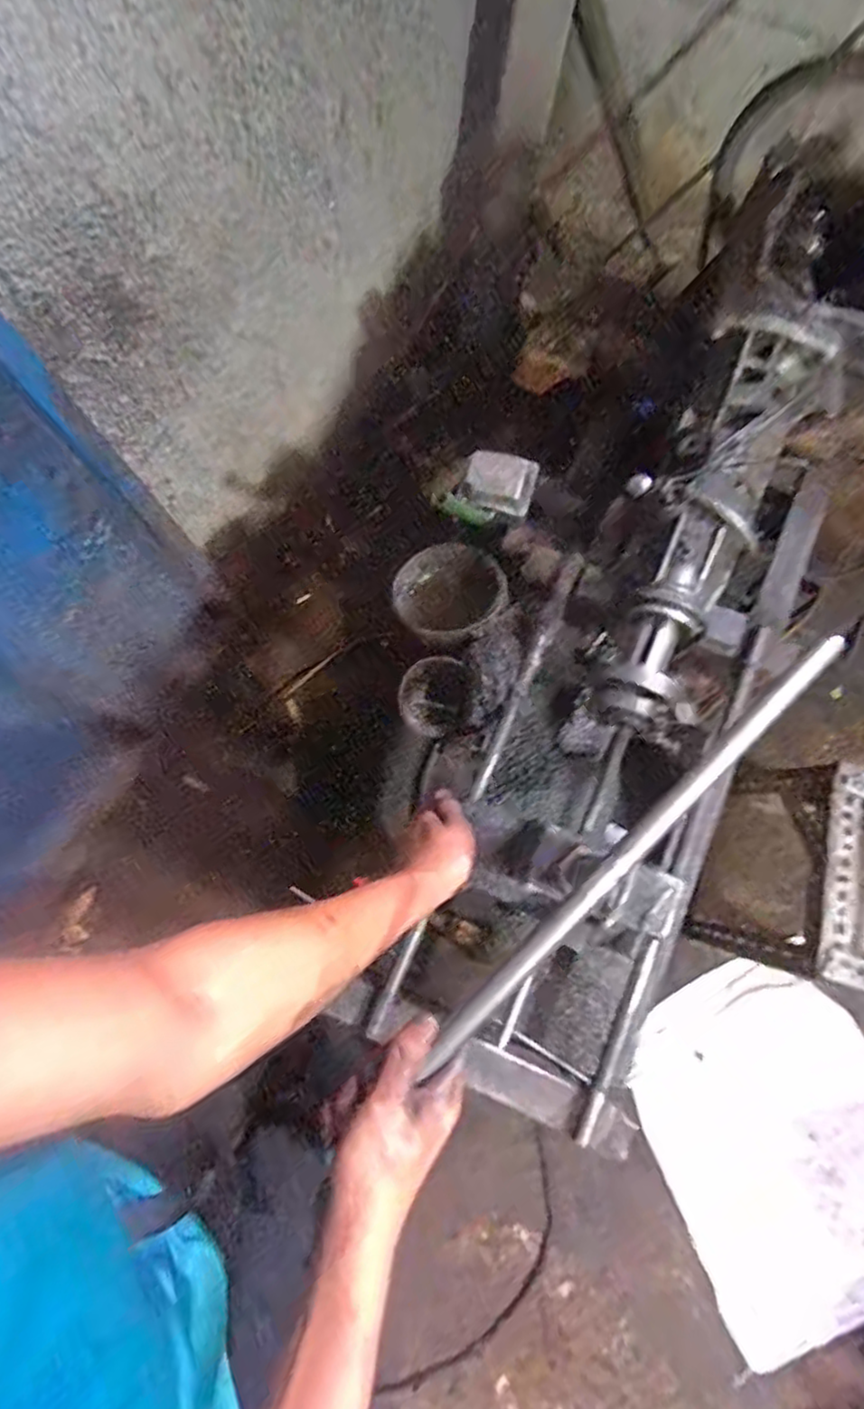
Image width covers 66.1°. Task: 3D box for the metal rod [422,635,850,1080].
[{"bbox_3d":[0.141,0.093,0.447,0.395,0.011,0.016,-43,78,-6],"label":"metal rod"}]

